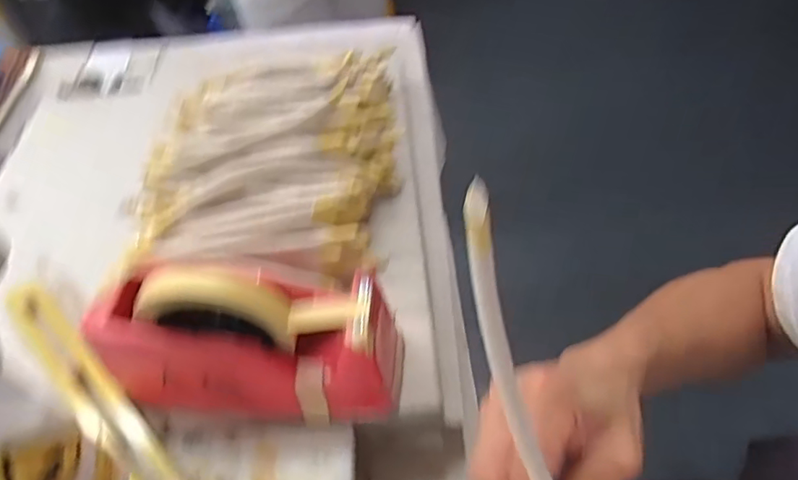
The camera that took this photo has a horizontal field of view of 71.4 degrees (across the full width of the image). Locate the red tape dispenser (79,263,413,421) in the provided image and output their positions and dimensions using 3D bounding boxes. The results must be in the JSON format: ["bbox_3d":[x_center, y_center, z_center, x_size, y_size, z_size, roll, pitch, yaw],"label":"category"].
[{"bbox_3d":[-0.100,0.062,0.376,0.195,0.117,0.075,2,51,6],"label":"red tape dispenser"}]

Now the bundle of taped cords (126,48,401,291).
[{"bbox_3d":[-0.116,-0.094,0.530,0.216,0.062,0.276,4,64,8],"label":"bundle of taped cords"}]

